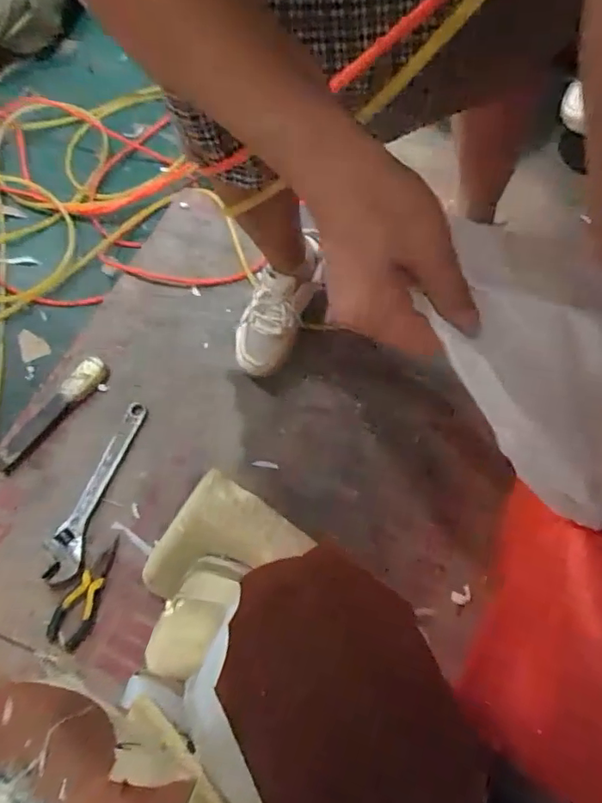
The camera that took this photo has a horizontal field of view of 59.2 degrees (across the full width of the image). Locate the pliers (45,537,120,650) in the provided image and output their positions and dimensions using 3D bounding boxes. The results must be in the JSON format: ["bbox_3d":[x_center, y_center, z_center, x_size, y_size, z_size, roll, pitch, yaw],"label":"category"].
[{"bbox_3d":[-0.297,0.265,0.741,0.053,0.012,0.150,29,56,-13],"label":"pliers"}]

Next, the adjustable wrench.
[{"bbox_3d":[-0.305,0.124,0.783,0.043,0.025,0.275,16,69,3],"label":"adjustable wrench"}]

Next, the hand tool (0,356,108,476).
[{"bbox_3d":[-0.383,0.020,0.823,0.044,0.013,0.215,32,71,9],"label":"hand tool"}]

